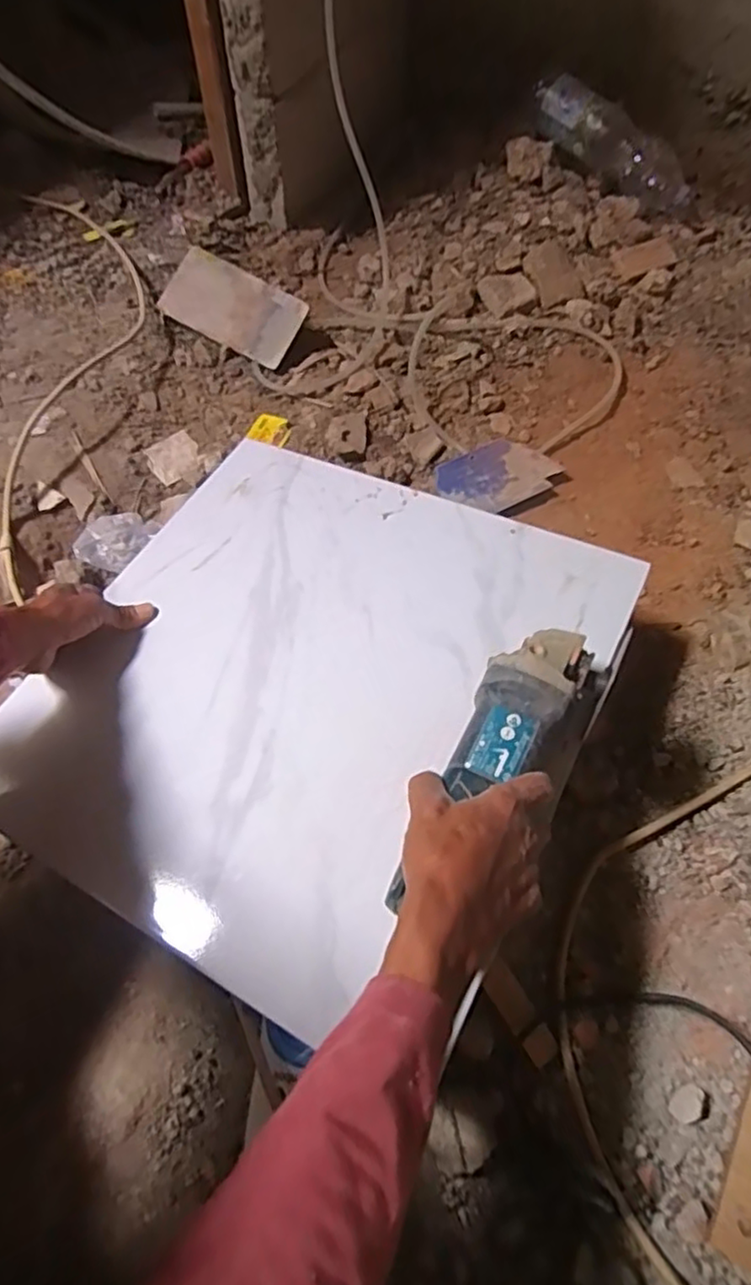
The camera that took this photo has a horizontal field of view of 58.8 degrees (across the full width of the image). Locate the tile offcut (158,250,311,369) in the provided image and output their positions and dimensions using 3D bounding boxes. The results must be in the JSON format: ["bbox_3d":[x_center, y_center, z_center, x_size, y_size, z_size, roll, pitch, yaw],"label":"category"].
[{"bbox_3d":[-0.216,-0.506,1.006,0.225,0.013,0.111,31,89,11],"label":"tile offcut"}]

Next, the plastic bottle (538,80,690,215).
[{"bbox_3d":[0.399,-0.832,1.124,0.314,0.090,0.090,35,64,-2],"label":"plastic bottle"}]

